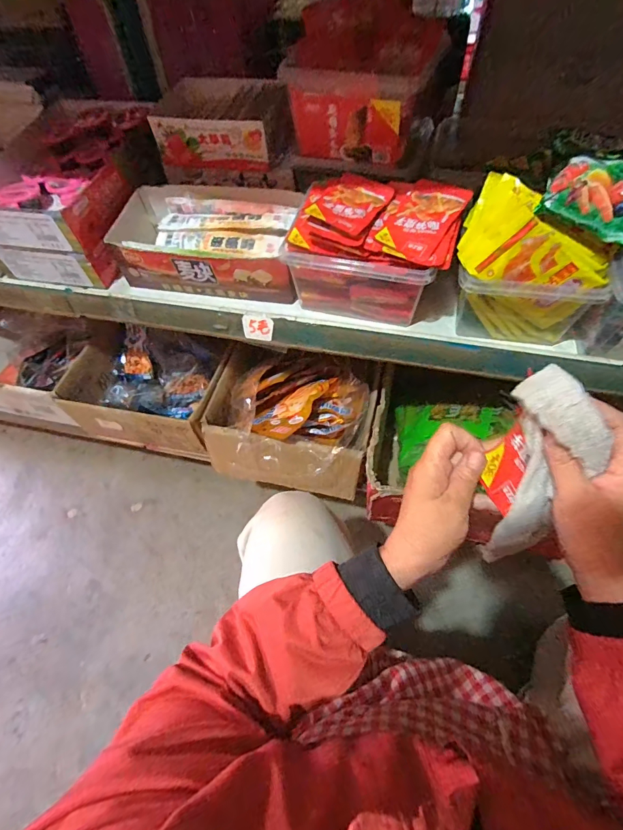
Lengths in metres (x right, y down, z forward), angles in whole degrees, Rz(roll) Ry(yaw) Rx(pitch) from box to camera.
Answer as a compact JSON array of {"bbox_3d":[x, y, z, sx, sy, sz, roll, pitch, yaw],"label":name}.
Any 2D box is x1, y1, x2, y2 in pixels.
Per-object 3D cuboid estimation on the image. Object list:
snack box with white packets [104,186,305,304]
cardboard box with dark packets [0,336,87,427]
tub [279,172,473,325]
[{"bbox_3d":[-0.135,-0.249,0.569,0.253,0.079,0.154,8,59,10],"label":"snack box with white packets"},{"bbox_3d":[-0.574,-0.081,0.809,0.280,0.122,0.171,10,59,11],"label":"cardboard box with dark packets"},{"bbox_3d":[0.079,-0.208,0.512,0.194,0.130,0.138,15,60,13],"label":"tub"}]

